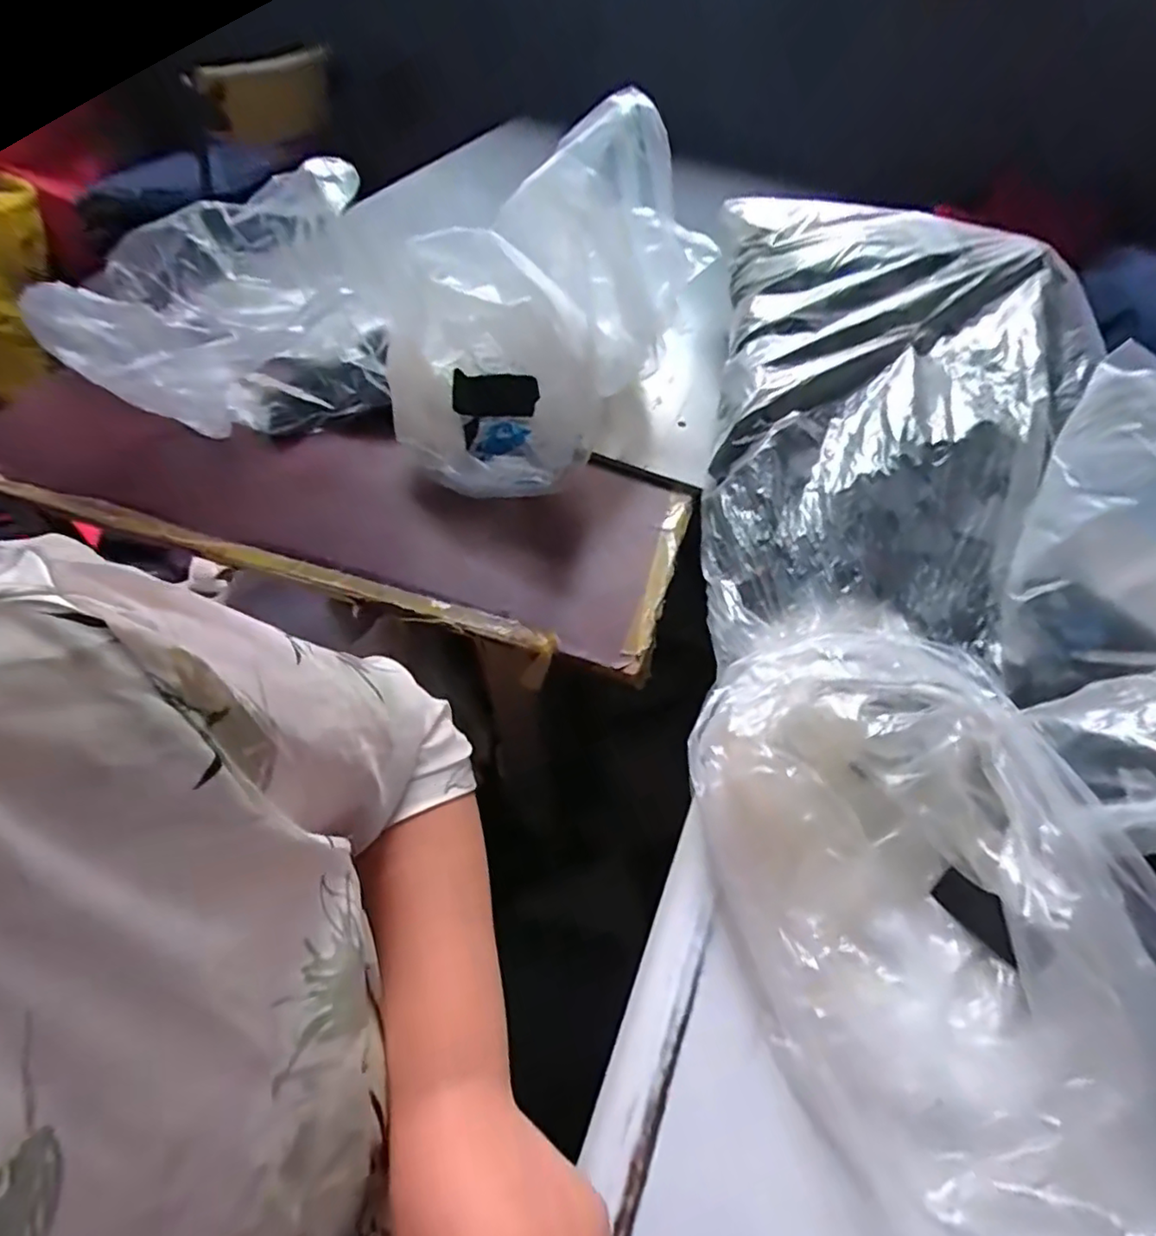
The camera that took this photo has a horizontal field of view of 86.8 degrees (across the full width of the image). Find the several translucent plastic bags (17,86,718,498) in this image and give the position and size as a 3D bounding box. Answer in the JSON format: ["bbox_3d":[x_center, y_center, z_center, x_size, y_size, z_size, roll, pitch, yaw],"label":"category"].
[{"bbox_3d":[-0.168,-0.291,0.554,0.515,0.208,0.279,7,52,1],"label":"several translucent plastic bags"}]

